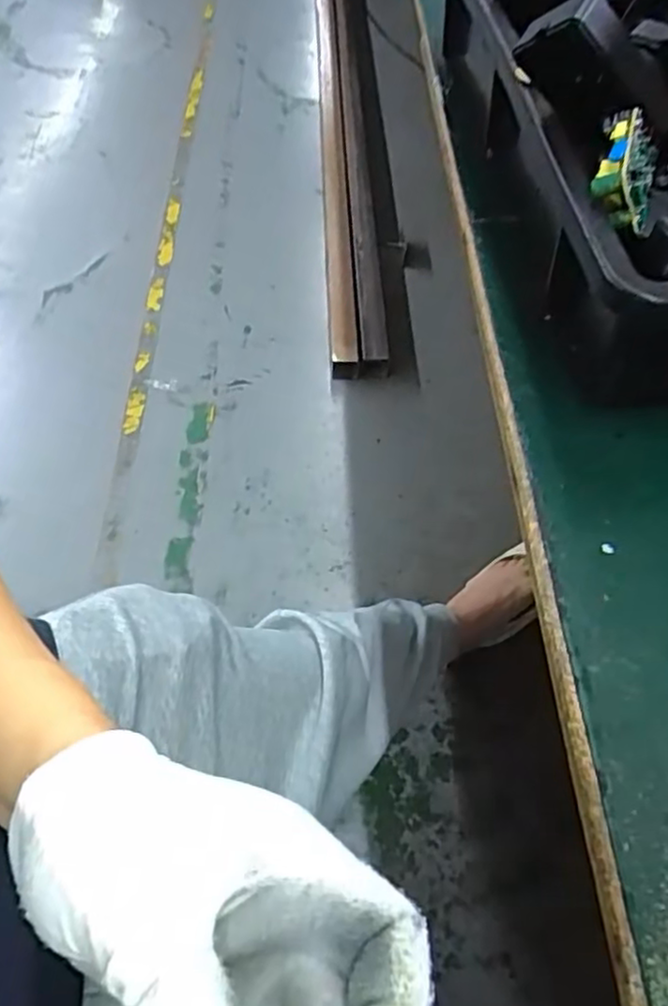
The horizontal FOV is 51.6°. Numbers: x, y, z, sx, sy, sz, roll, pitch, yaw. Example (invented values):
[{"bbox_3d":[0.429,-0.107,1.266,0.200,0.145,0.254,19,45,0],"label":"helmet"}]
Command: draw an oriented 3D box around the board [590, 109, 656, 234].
[{"bbox_3d":[0.126,-0.143,0.301,0.017,0.031,0.049,-3,57,39],"label":"board"}]

